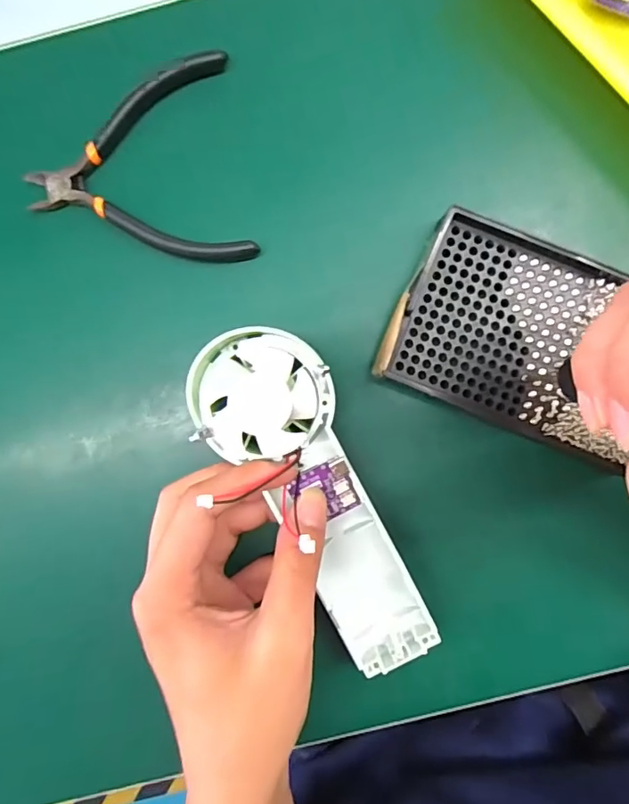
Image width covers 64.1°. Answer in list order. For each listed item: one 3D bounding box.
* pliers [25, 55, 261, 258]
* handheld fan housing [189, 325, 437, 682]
[{"bbox_3d":[-0.090,-0.120,0.254,0.108,0.017,0.102,-6,92,2],"label":"pliers"},{"bbox_3d":[0.002,0.048,0.238,0.057,0.025,0.175,-26,100,3],"label":"handheld fan housing"}]

